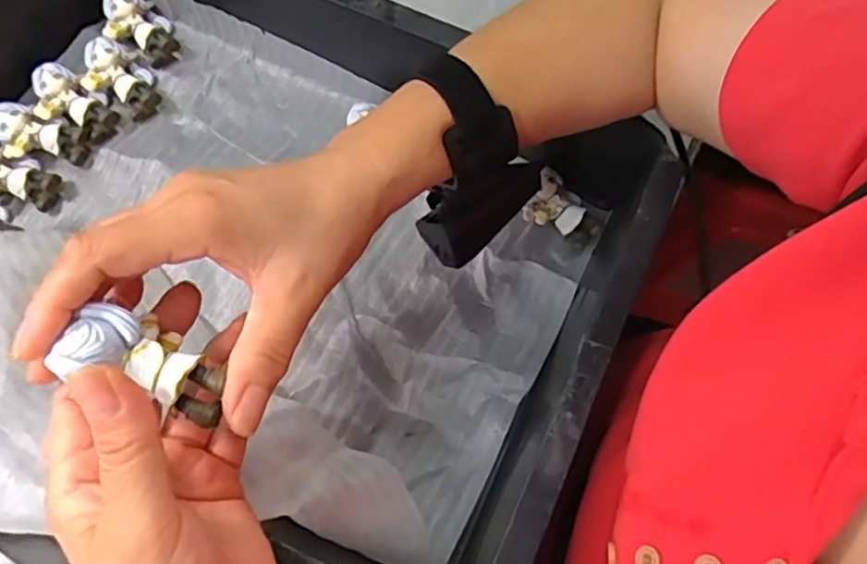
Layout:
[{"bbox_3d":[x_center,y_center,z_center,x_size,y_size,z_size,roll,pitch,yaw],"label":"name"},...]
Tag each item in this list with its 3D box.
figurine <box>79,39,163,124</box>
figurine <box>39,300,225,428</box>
[{"bbox_3d":[-0.226,-0.145,0.451,0.039,0.027,0.057,-42,78,-14],"label":"figurine"},{"bbox_3d":[-0.104,0.032,0.231,0.056,0.028,0.027,31,72,-11],"label":"figurine"}]

